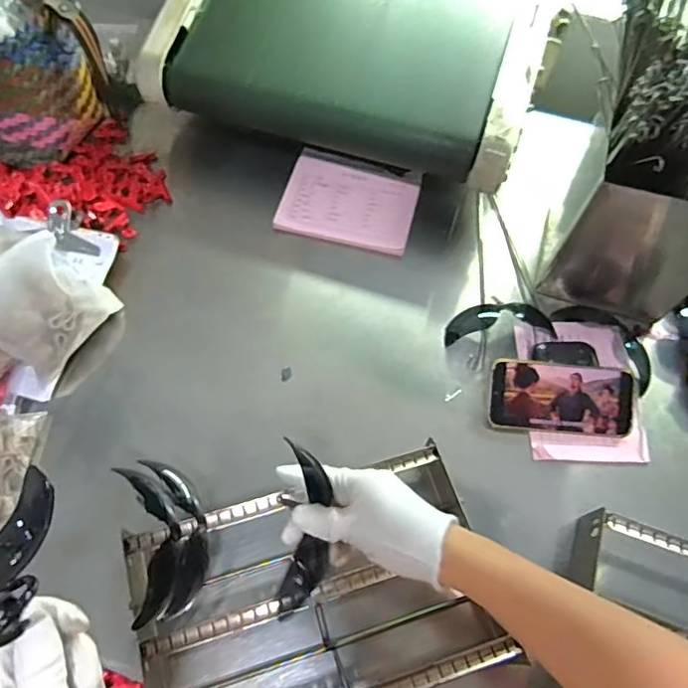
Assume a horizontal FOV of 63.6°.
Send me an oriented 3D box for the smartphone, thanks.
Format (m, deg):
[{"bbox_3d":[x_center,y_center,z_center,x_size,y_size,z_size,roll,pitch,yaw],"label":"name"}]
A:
[{"bbox_3d":[0.240,0.060,0.614,0.158,0.017,0.076,5,92,1],"label":"smartphone"}]

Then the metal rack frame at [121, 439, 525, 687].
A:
[{"bbox_3d":[-0.026,0.231,0.506,0.304,0.071,0.190,-16,65,-9],"label":"metal rack frame"}]

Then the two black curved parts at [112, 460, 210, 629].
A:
[{"bbox_3d":[-0.160,0.167,0.494,0.067,0.029,0.132,-17,65,-10],"label":"two black curved parts"}]

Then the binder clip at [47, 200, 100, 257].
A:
[{"bbox_3d":[-0.339,-0.136,0.683,0.041,0.017,0.080,-37,98,-18],"label":"binder clip"}]

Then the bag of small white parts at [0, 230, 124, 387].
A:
[{"bbox_3d":[-0.350,-0.043,0.630,0.121,0.062,0.143,32,67,14],"label":"bag of small white parts"}]

